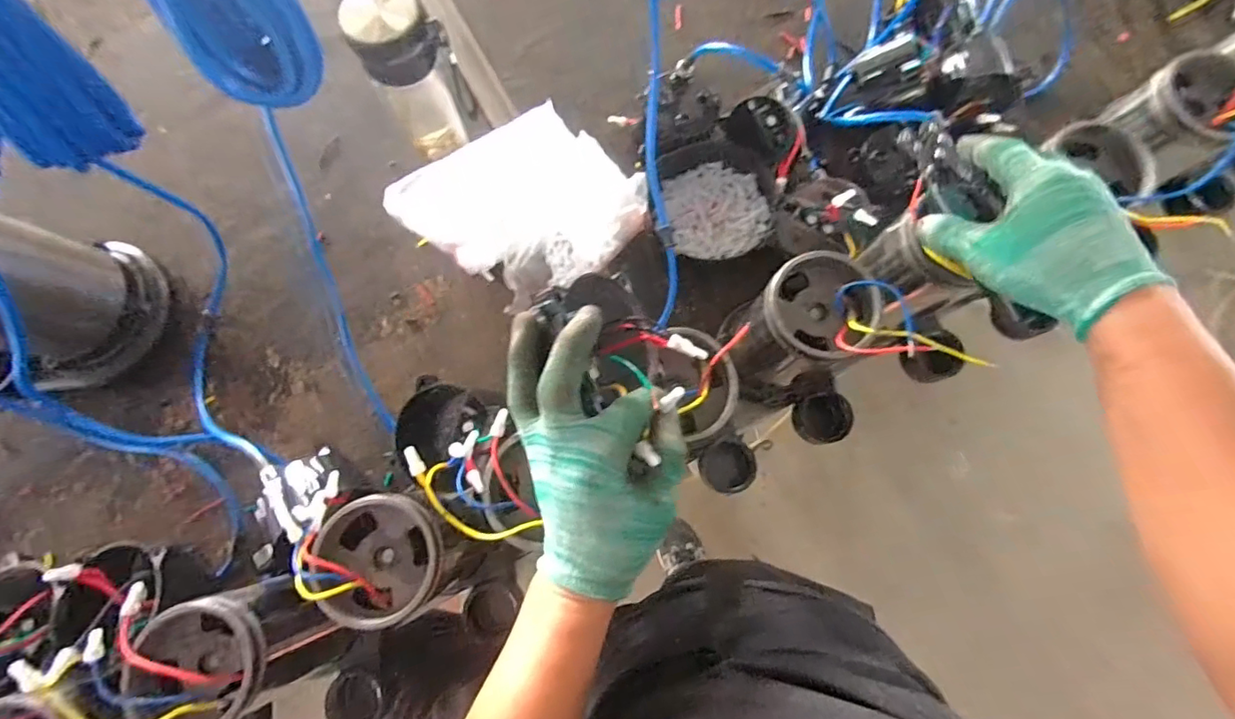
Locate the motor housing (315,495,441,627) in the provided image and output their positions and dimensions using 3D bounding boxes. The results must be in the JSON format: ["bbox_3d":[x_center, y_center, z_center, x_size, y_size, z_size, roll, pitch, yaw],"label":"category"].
[{"bbox_3d":[-0.170,0.145,0.395,0.081,0.036,0.089,0,77,0],"label":"motor housing"}]

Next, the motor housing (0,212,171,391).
[{"bbox_3d":[-0.574,-0.063,0.494,0.160,0.230,0.160,14,78,3],"label":"motor housing"}]

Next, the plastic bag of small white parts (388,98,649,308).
[{"bbox_3d":[-0.101,-0.172,0.606,0.214,0.055,0.217,43,81,9],"label":"plastic bag of small white parts"}]

